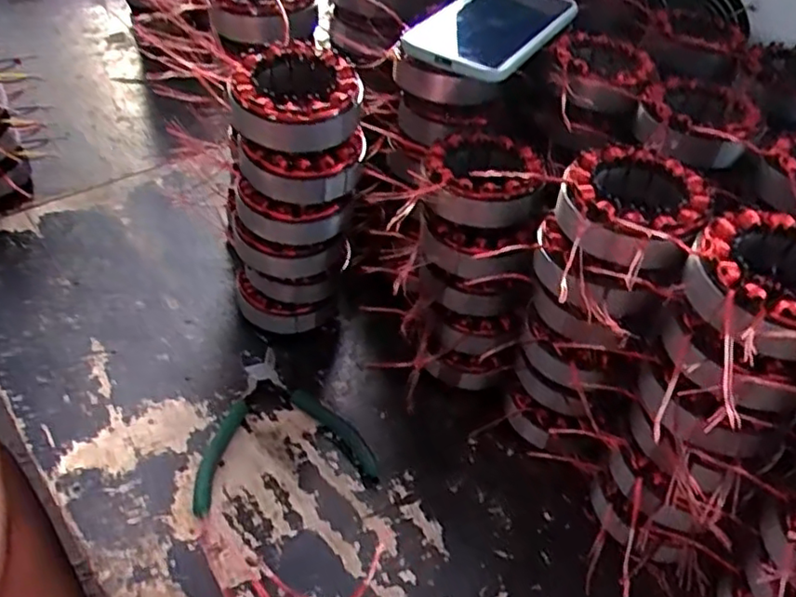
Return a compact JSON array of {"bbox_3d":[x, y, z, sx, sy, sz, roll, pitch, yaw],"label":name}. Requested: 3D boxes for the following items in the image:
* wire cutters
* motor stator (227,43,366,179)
[{"bbox_3d":[-0.092,0.095,0.503,0.131,0.007,0.127,-8,46,-12],"label":"wire cutters"},{"bbox_3d":[-0.071,-0.134,0.454,0.088,0.052,0.092,-7,46,-12],"label":"motor stator"}]

